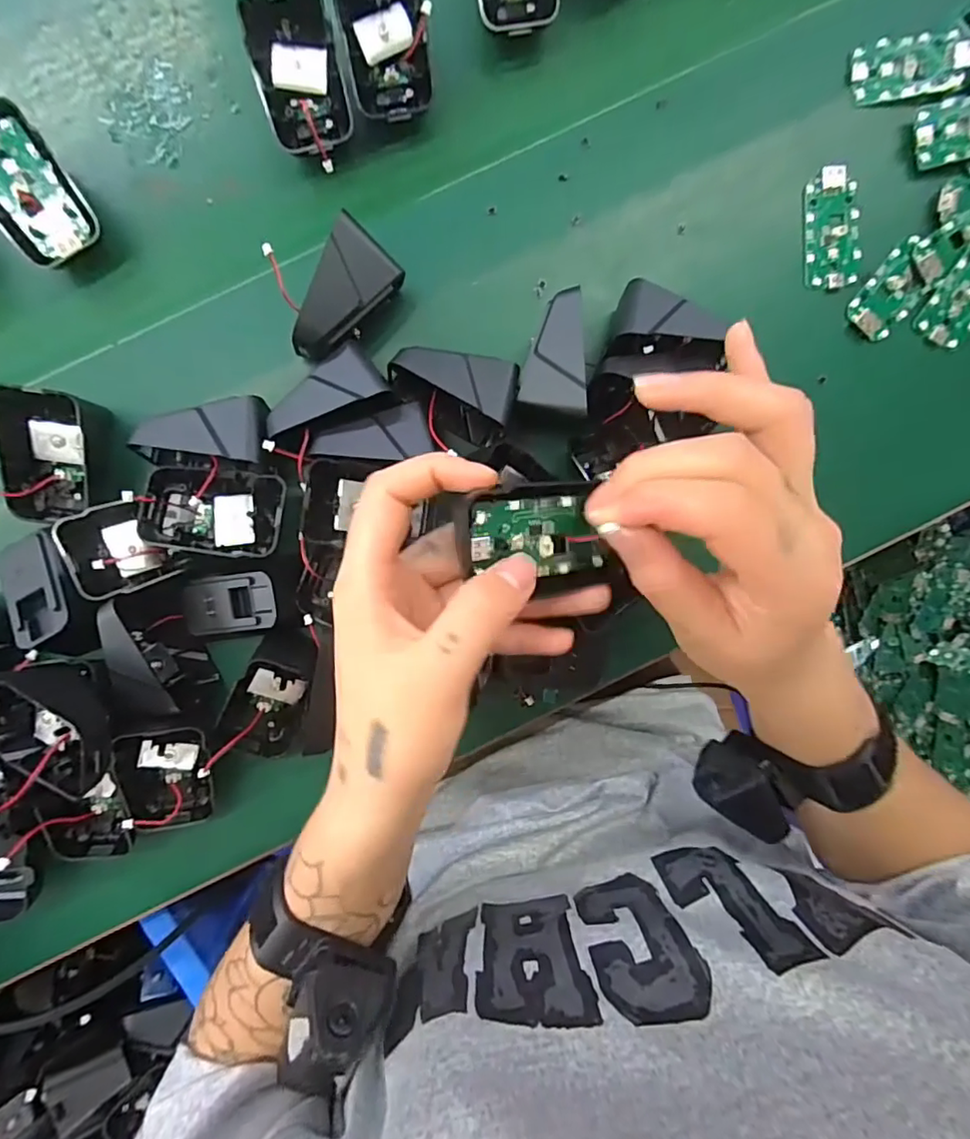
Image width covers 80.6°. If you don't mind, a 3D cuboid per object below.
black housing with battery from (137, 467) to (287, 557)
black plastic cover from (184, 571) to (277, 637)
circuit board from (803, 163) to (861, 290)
[{"bbox_3d":[-0.138,-0.030,0.294,0.069,0.022,0.042,6,89,-1],"label":"black housing with battery"},{"bbox_3d":[-0.134,0.018,0.306,0.055,0.013,0.030,-8,96,16],"label":"black plastic cover"},{"bbox_3d":[0.200,-0.196,0.326,0.032,0.006,0.065,-3,89,-1],"label":"circuit board"}]

